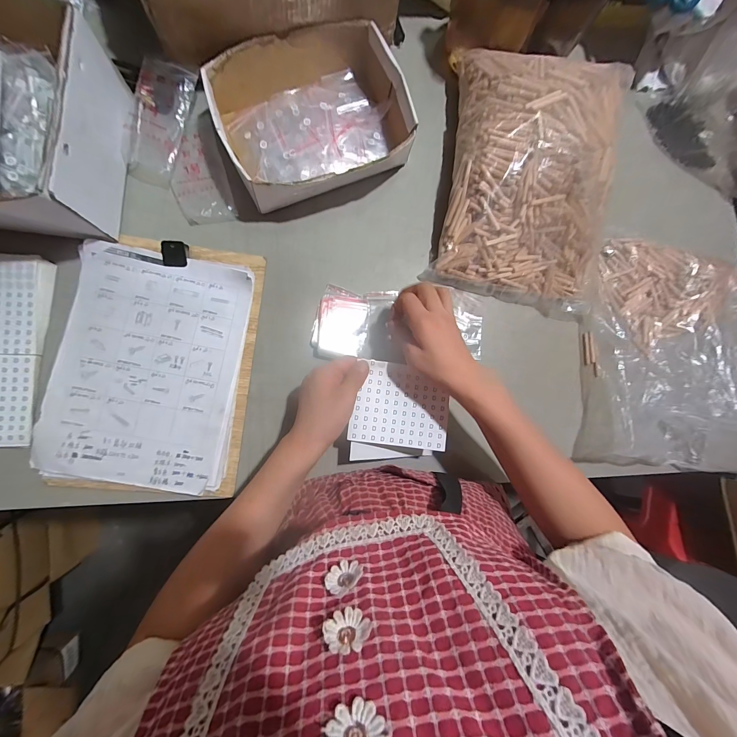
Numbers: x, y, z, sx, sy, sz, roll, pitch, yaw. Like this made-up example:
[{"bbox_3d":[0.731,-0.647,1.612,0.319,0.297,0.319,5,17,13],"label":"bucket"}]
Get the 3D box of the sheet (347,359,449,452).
[{"bbox_3d":[0.042,0.047,0.398,0.118,0.005,0.101,8,86,-2],"label":"sheet"}]

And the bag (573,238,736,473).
[{"bbox_3d":[0.467,-0.028,0.481,0.264,0.080,0.359,6,86,-6],"label":"bag"}]

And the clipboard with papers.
[{"bbox_3d":[-0.269,-0.006,0.402,0.225,0.021,0.315,7,86,-6],"label":"clipboard with papers"}]

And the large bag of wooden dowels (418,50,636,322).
[{"bbox_3d":[0.240,-0.270,0.451,0.263,0.099,0.331,11,85,-6],"label":"large bag of wooden dowels"}]

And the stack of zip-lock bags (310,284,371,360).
[{"bbox_3d":[-0.038,-0.061,0.441,0.073,0.018,0.099,12,85,-6],"label":"stack of zip-lock bags"}]

